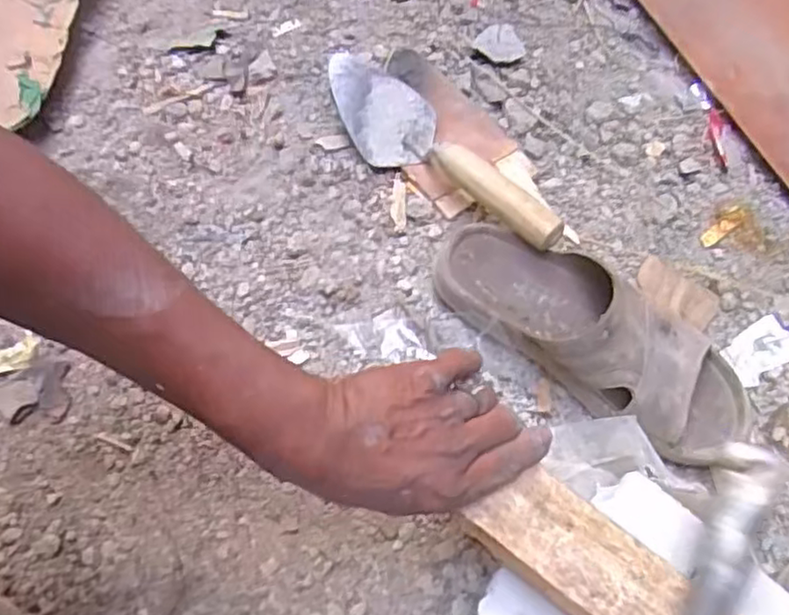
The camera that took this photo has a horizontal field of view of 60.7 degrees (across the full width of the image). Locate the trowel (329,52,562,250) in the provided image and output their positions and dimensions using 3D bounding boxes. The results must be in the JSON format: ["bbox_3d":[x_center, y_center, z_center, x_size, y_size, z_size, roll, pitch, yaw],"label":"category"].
[{"bbox_3d":[0.046,-0.154,0.645,0.289,0.065,0.091,41,70,16],"label":"trowel"}]

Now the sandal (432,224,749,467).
[{"bbox_3d":[0.163,0.015,0.557,0.285,0.076,0.101,37,69,15],"label":"sandal"}]

